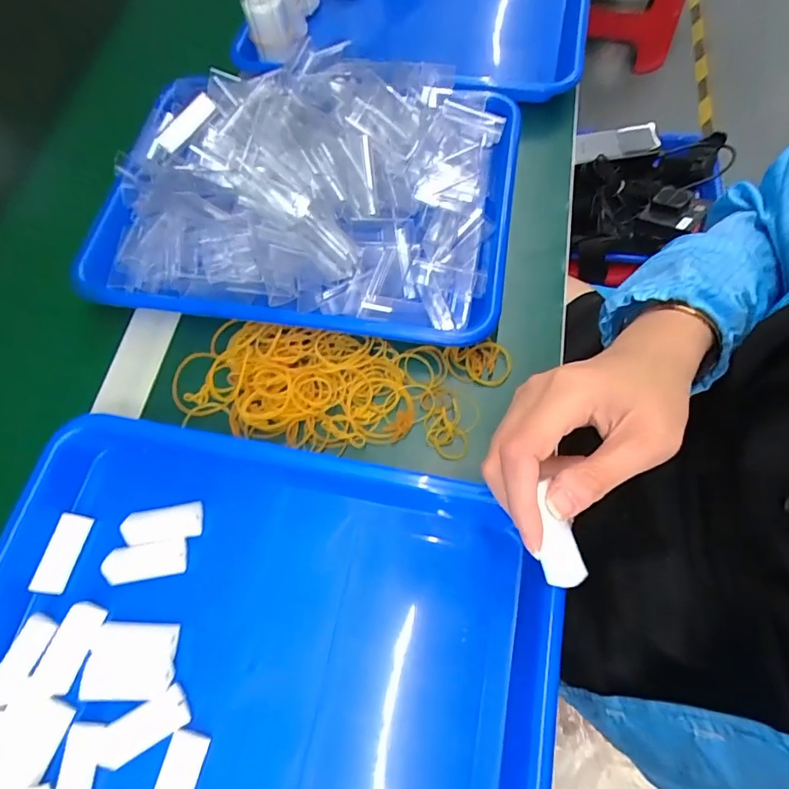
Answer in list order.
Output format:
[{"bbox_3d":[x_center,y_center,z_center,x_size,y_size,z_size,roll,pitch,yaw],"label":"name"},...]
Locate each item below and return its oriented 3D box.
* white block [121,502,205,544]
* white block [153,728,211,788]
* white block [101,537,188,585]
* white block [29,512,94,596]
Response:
[{"bbox_3d":[-0.148,0.084,0.298,0.048,0.010,0.021,-8,70,-4],"label":"white block"},{"bbox_3d":[-0.115,0.206,0.241,0.020,0.012,0.046,11,69,3],"label":"white block"},{"bbox_3d":[-0.154,0.104,0.287,0.047,0.009,0.021,-8,70,-4],"label":"white block"},{"bbox_3d":[-0.210,0.101,0.292,0.019,0.006,0.047,18,62,-20],"label":"white block"}]

